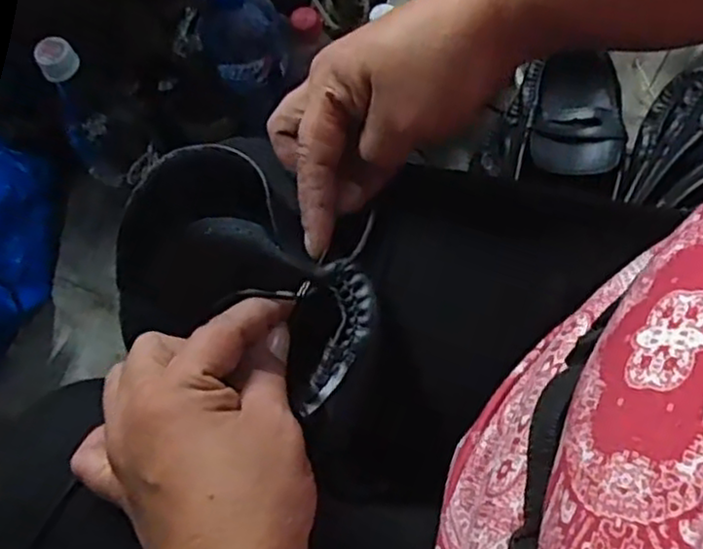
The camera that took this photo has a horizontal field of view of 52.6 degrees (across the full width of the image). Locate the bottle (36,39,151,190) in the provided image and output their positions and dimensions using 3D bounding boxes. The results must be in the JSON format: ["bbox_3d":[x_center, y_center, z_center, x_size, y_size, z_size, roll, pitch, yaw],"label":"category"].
[{"bbox_3d":[-0.241,-0.145,0.657,0.066,0.161,0.067,-36,75,-10],"label":"bottle"}]

